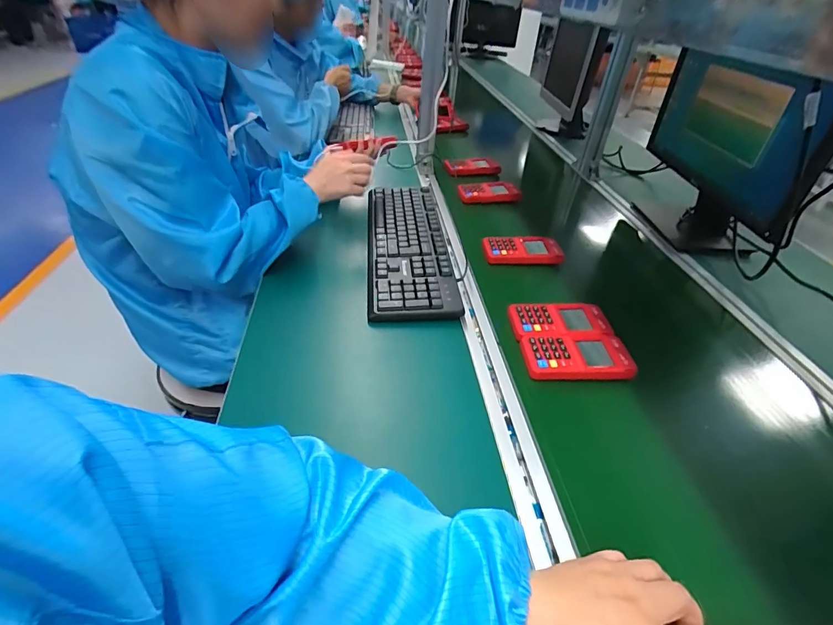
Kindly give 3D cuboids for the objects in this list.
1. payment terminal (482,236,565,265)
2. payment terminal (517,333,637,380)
[{"bbox_3d":[0.190,-0.109,0.763,0.136,0.024,0.079,2,40,-3],"label":"payment terminal"},{"bbox_3d":[0.210,0.057,0.554,0.136,0.020,0.071,2,40,-3],"label":"payment terminal"}]

